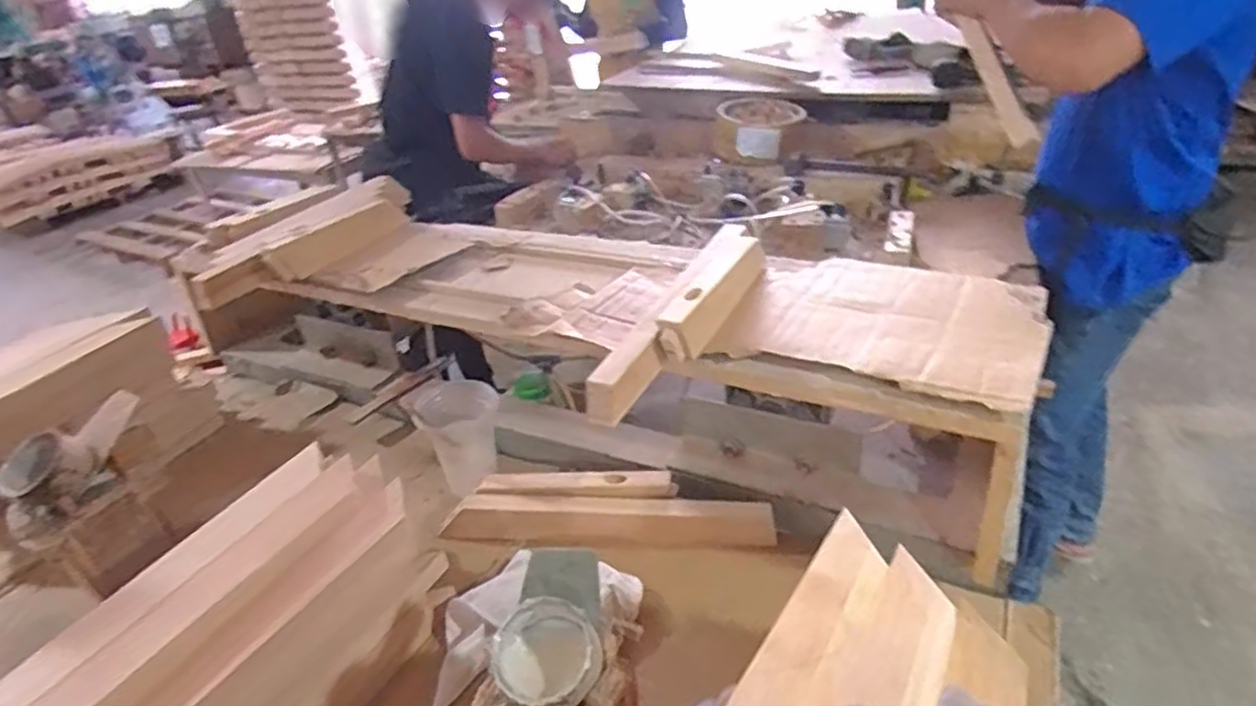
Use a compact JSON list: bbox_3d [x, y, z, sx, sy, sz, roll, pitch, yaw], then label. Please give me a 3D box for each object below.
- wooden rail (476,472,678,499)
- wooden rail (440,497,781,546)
[{"bbox_3d":[-0.069,0.173,0.945,0.261,0.018,0.041,1,32,12],"label":"wooden rail"},{"bbox_3d":[-0.028,0.219,0.919,0.421,0.048,0.045,0,30,8],"label":"wooden rail"}]

